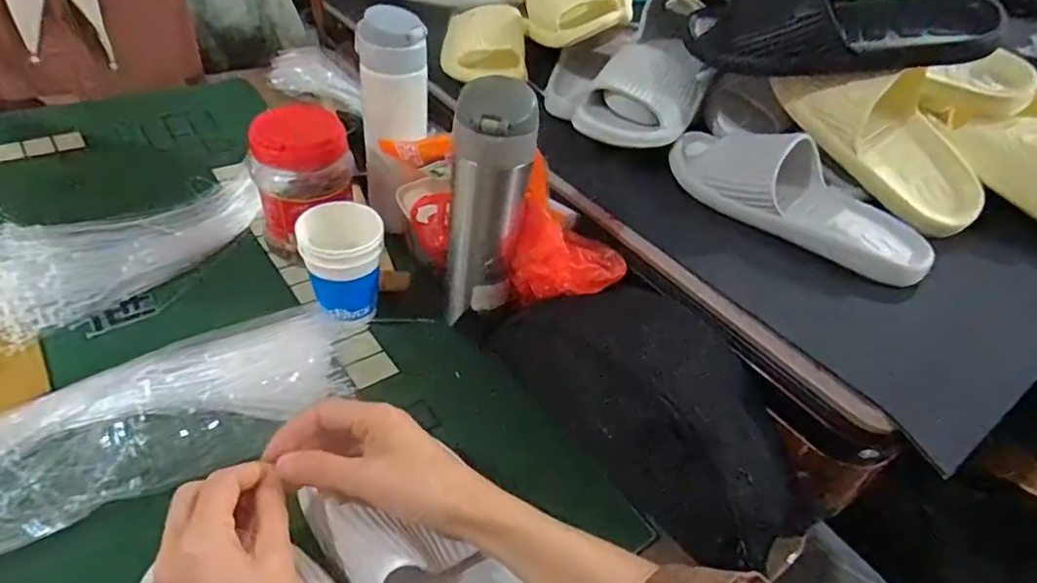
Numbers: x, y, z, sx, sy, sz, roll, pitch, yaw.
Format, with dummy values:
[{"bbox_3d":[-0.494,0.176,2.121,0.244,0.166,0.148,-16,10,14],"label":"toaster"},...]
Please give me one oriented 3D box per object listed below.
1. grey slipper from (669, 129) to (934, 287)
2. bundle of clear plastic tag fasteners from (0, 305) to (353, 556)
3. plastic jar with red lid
[{"bbox_3d":[0.259,-0.099,0.575,0.246,0.064,0.103,35,49,27],"label":"grey slipper"},{"bbox_3d":[-0.307,0.105,0.408,0.400,0.060,0.122,-24,51,-30],"label":"bundle of clear plastic tag fasteners"},{"bbox_3d":[-0.202,-0.104,0.596,0.079,0.141,0.080,4,42,-4],"label":"plastic jar with red lid"}]

